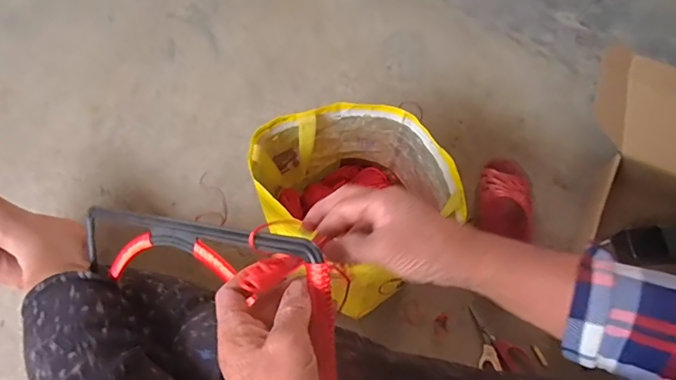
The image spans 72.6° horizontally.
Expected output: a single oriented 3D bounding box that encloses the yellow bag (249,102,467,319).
[{"bbox_3d":[0.024,0.022,0.679,0.224,0.234,0.257,-37,70,-15],"label":"yellow bag"}]

